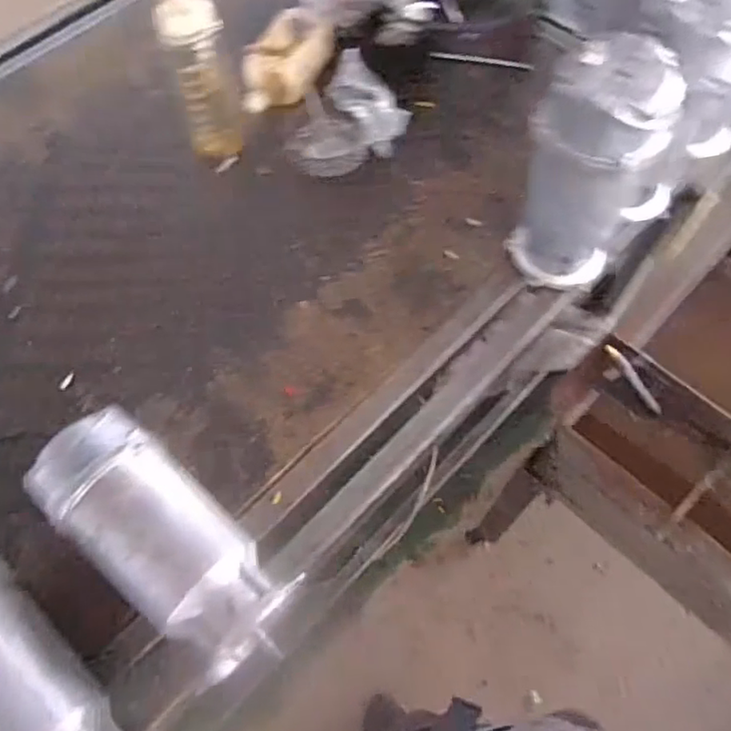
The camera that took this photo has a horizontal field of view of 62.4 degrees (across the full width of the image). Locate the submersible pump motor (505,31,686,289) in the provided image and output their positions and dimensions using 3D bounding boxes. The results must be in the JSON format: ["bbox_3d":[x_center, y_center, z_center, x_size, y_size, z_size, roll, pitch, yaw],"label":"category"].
[{"bbox_3d":[0.267,-0.223,0.741,0.122,0.308,0.117,40,72,19],"label":"submersible pump motor"}]

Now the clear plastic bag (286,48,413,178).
[{"bbox_3d":[-0.041,-0.399,0.972,0.196,0.066,0.181,-25,66,-10],"label":"clear plastic bag"}]

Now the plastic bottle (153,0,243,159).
[{"bbox_3d":[-0.239,-0.425,0.881,0.083,0.255,0.075,-11,64,-3],"label":"plastic bottle"}]

